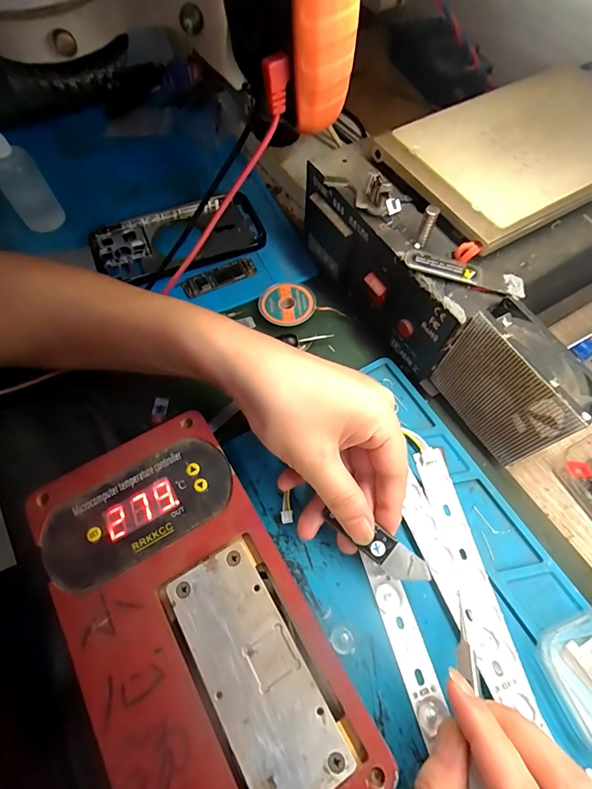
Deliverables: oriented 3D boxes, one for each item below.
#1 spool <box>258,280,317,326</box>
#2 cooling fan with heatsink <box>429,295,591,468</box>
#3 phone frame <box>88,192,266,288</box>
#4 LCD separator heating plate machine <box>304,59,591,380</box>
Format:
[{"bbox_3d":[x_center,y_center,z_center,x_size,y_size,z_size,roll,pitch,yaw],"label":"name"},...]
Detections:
[{"bbox_3d":[-0.008,-0.075,0.324,0.044,0.014,0.044,0,64,0],"label":"spool"},{"bbox_3d":[0.132,-0.003,0.249,0.029,0.086,0.079,-31,68,-14],"label":"cooling fan with heatsink"},{"bbox_3d":[-0.103,-0.140,0.353,0.144,0.013,0.073,-23,66,-11],"label":"phone frame"},{"bbox_3d":[0.146,-0.135,0.301,0.235,0.103,0.168,-30,68,-14],"label":"LCD separator heating plate machine"}]

